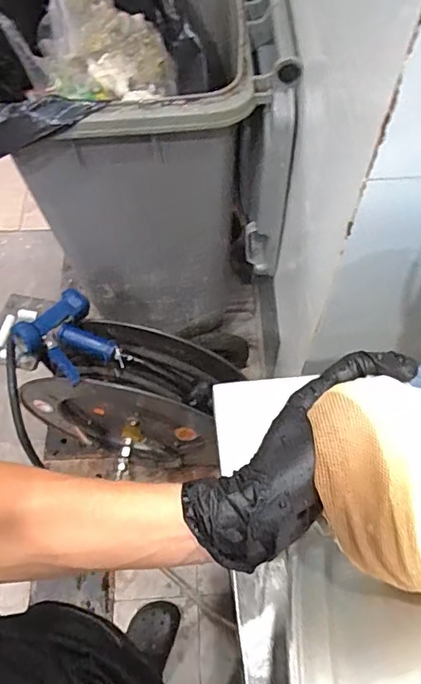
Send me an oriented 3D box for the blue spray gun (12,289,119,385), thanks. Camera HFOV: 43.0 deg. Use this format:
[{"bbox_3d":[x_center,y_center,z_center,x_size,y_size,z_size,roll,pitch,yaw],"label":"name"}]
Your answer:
[{"bbox_3d":[-0.270,0.001,0.966,0.162,0.067,0.152,-30,66,-15],"label":"blue spray gun"}]

